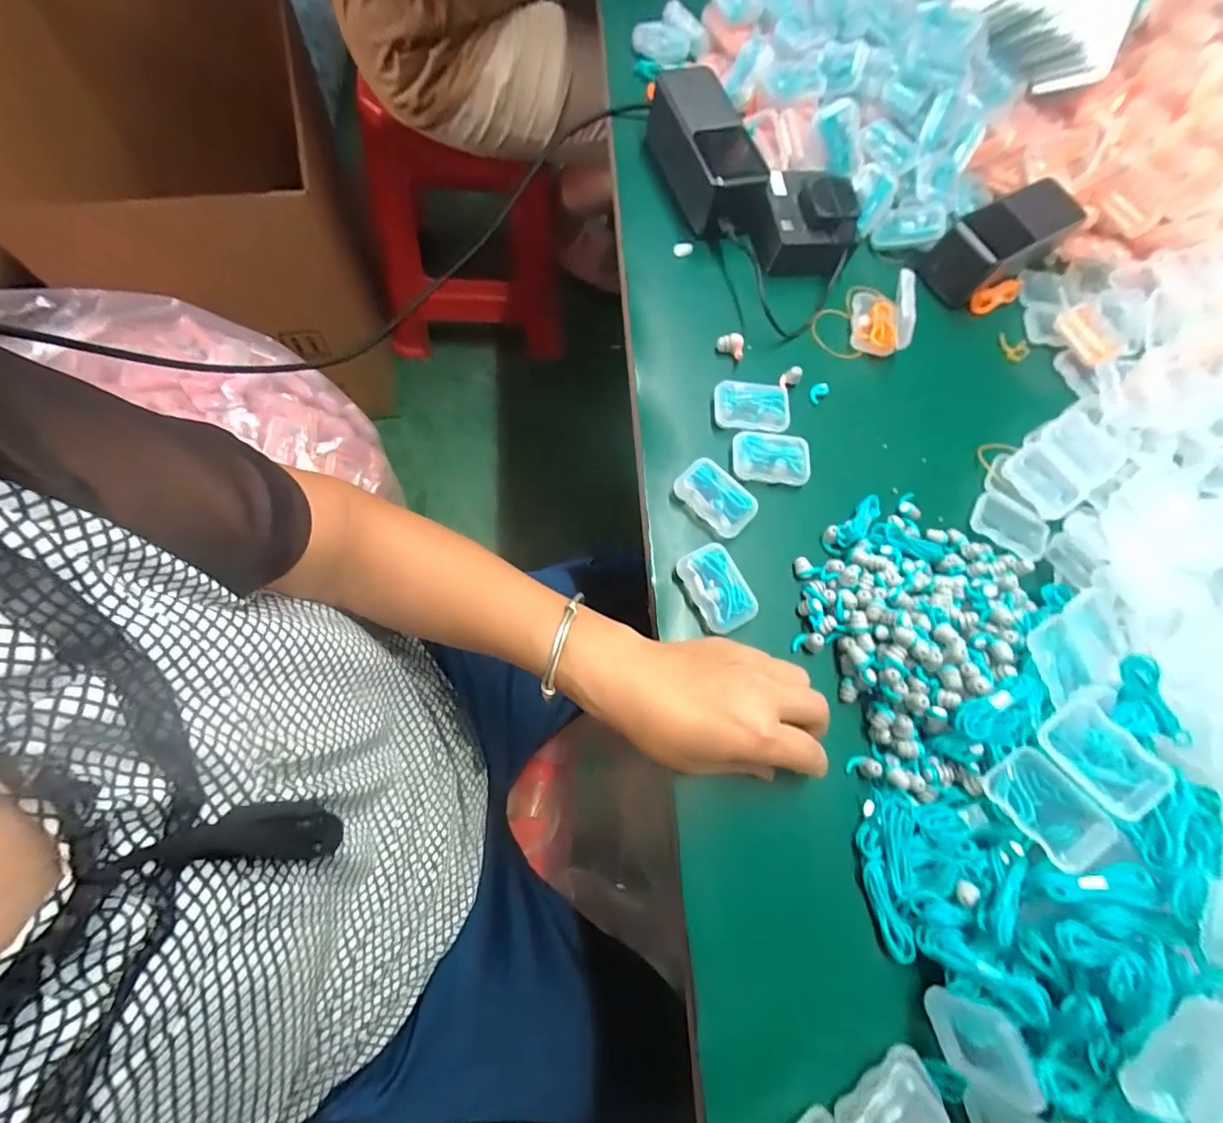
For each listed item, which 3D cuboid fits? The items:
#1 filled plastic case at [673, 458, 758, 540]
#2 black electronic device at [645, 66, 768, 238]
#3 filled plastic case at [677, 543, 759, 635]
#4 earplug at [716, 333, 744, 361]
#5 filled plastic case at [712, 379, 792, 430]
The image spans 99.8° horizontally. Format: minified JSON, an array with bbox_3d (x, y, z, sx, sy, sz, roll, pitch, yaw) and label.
[{"bbox_3d":[0.072,-0.043,0.354,0.034,0.020,0.054,-43,83,-17],"label":"filled plastic case"},{"bbox_3d":[0.075,-0.334,0.423,0.058,0.051,0.130,-20,77,-13],"label":"black electronic device"},{"bbox_3d":[0.069,0.018,0.335,0.034,0.017,0.054,-27,79,-15],"label":"filled plastic case"},{"bbox_3d":[0.092,-0.166,0.393,0.021,0.011,0.014,28,72,1],"label":"earplug"},{"bbox_3d":[0.103,-0.114,0.379,0.055,0.015,0.036,5,73,-7],"label":"filled plastic case"}]

